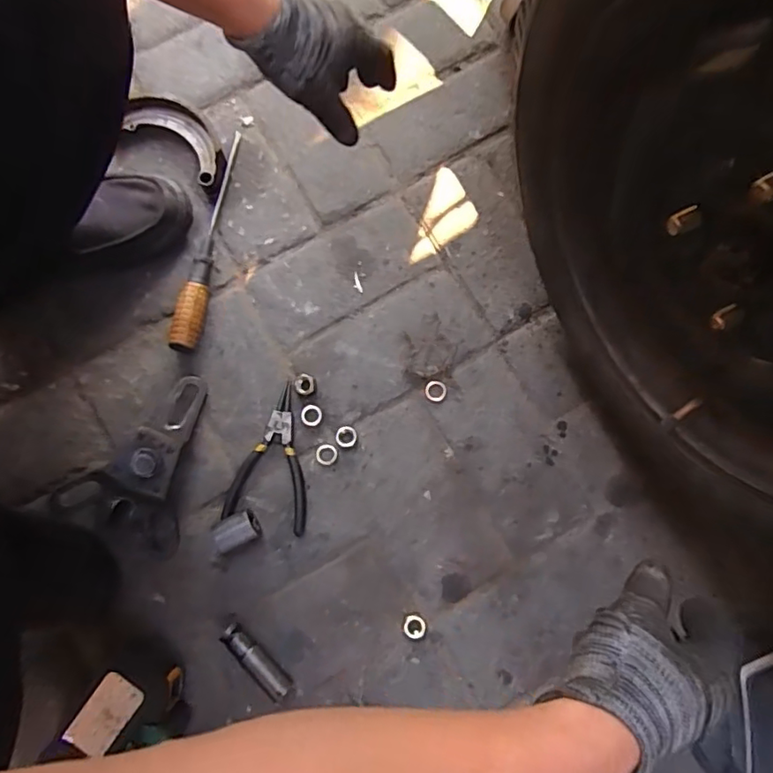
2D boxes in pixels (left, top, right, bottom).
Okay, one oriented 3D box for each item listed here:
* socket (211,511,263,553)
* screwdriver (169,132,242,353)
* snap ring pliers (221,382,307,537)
[{"bbox_3d":[-0.142,0.138,0.548,0.043,0.027,0.027,-24,80,-5],"label":"socket"},{"bbox_3d":[-0.182,-0.156,0.607,0.031,0.028,0.250,12,79,2],"label":"screwdriver"},{"bbox_3d":[-0.109,0.069,0.567,0.082,0.010,0.138,10,79,1],"label":"snap ring pliers"}]

